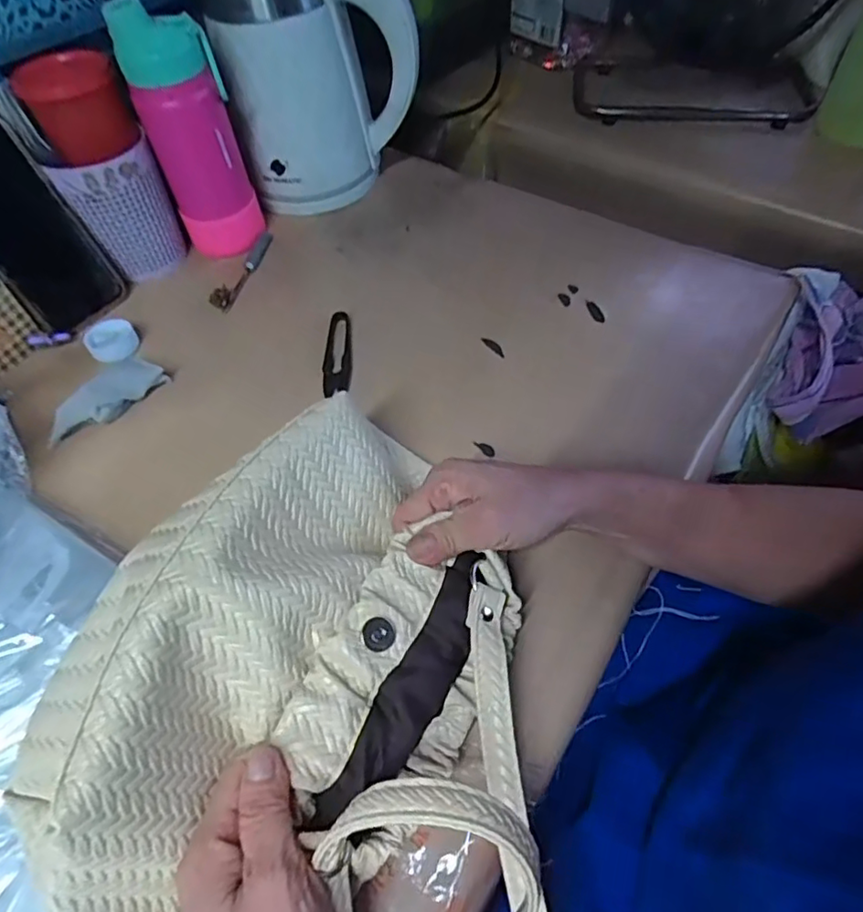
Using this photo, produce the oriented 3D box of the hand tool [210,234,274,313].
[{"bbox_3d":[-0.184,-0.188,0.582,0.019,0.021,0.120,15,55,11],"label":"hand tool"}]

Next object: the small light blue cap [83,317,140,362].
[{"bbox_3d":[-0.288,-0.105,0.527,0.041,0.019,0.041,-2,55,2],"label":"small light blue cap"}]

